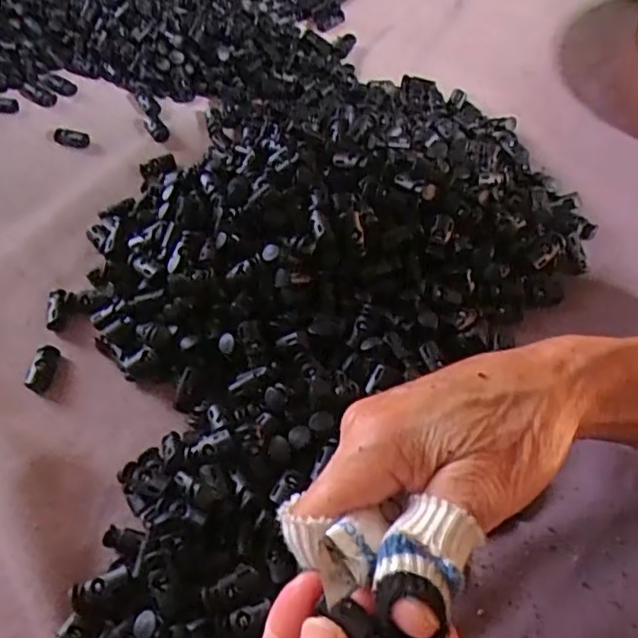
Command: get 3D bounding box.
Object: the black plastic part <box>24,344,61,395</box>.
[{"bbox_3d":[-0.166,0.028,0.370,0.014,0.007,0.032,3,56,4],"label":"black plastic part"}]

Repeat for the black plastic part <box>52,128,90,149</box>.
[{"bbox_3d":[-0.198,-0.144,0.492,0.030,0.007,0.013,10,56,9],"label":"black plastic part"}]

